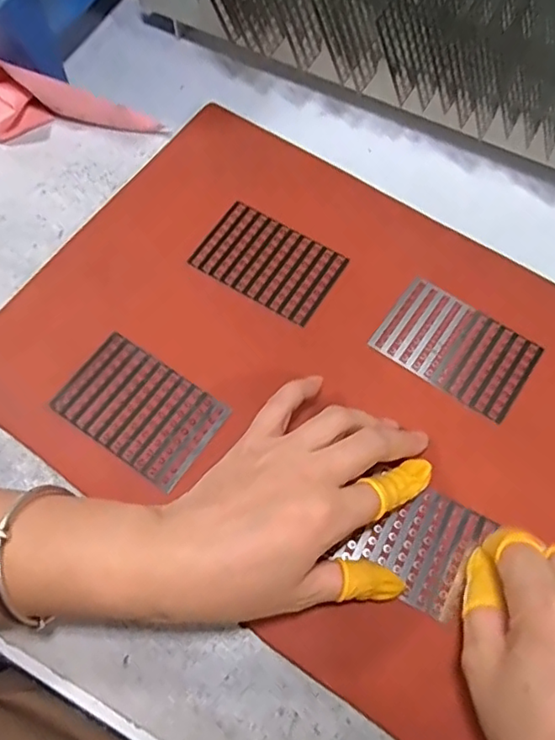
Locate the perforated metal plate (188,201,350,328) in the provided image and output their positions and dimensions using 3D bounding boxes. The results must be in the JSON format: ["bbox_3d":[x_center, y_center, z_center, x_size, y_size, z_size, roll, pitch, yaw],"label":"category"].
[{"bbox_3d":[-0.005,-0.067,0.363,0.083,0.004,0.055,30,69,12],"label":"perforated metal plate"}]

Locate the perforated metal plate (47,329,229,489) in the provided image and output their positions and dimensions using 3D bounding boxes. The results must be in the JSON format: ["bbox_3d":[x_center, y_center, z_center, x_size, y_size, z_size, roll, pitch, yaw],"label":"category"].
[{"bbox_3d":[-0.075,0.021,0.321,0.083,0.007,0.056,33,68,12],"label":"perforated metal plate"}]

